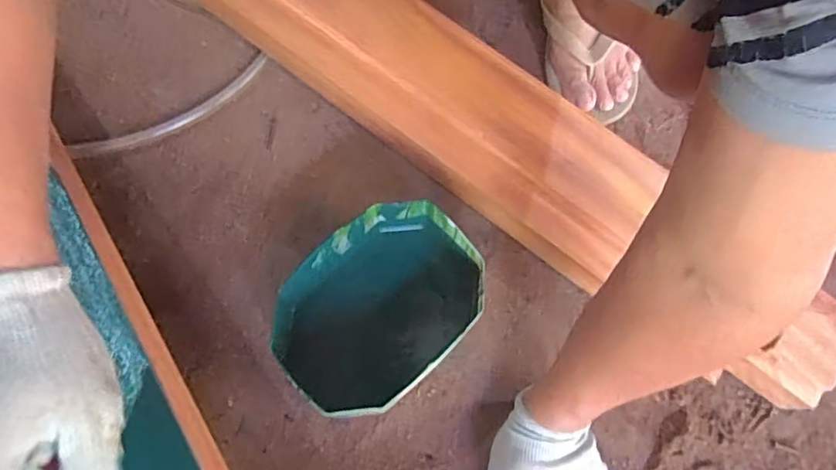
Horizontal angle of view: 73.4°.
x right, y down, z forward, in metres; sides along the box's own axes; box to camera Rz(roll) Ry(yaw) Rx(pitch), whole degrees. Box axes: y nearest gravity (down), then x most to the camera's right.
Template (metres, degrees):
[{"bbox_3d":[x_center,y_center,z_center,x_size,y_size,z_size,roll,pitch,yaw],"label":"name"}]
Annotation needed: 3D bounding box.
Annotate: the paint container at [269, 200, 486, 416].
[{"bbox_3d":[-0.036,0.069,0.519,0.190,0.090,0.137,-42,77,-15],"label":"paint container"}]

